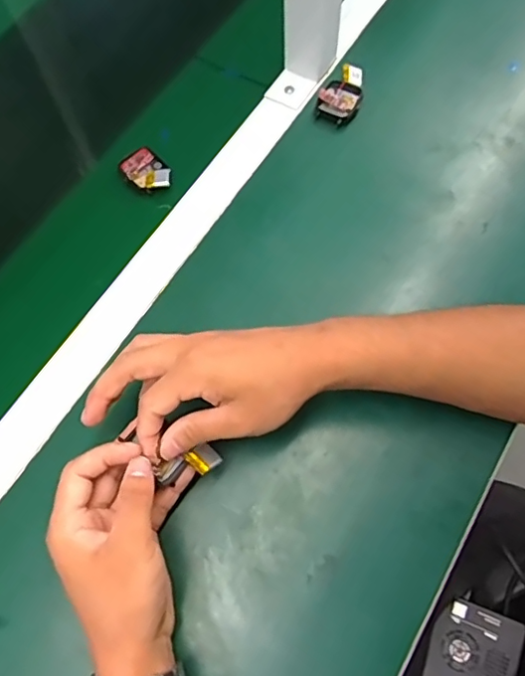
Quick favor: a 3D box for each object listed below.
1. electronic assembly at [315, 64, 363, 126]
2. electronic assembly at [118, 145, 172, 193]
[{"bbox_3d":[0.077,-0.237,0.539,0.039,0.014,0.062,17,70,6],"label":"electronic assembly"},{"bbox_3d":[-0.106,-0.154,0.517,0.033,0.015,0.054,-39,74,-14],"label":"electronic assembly"}]

